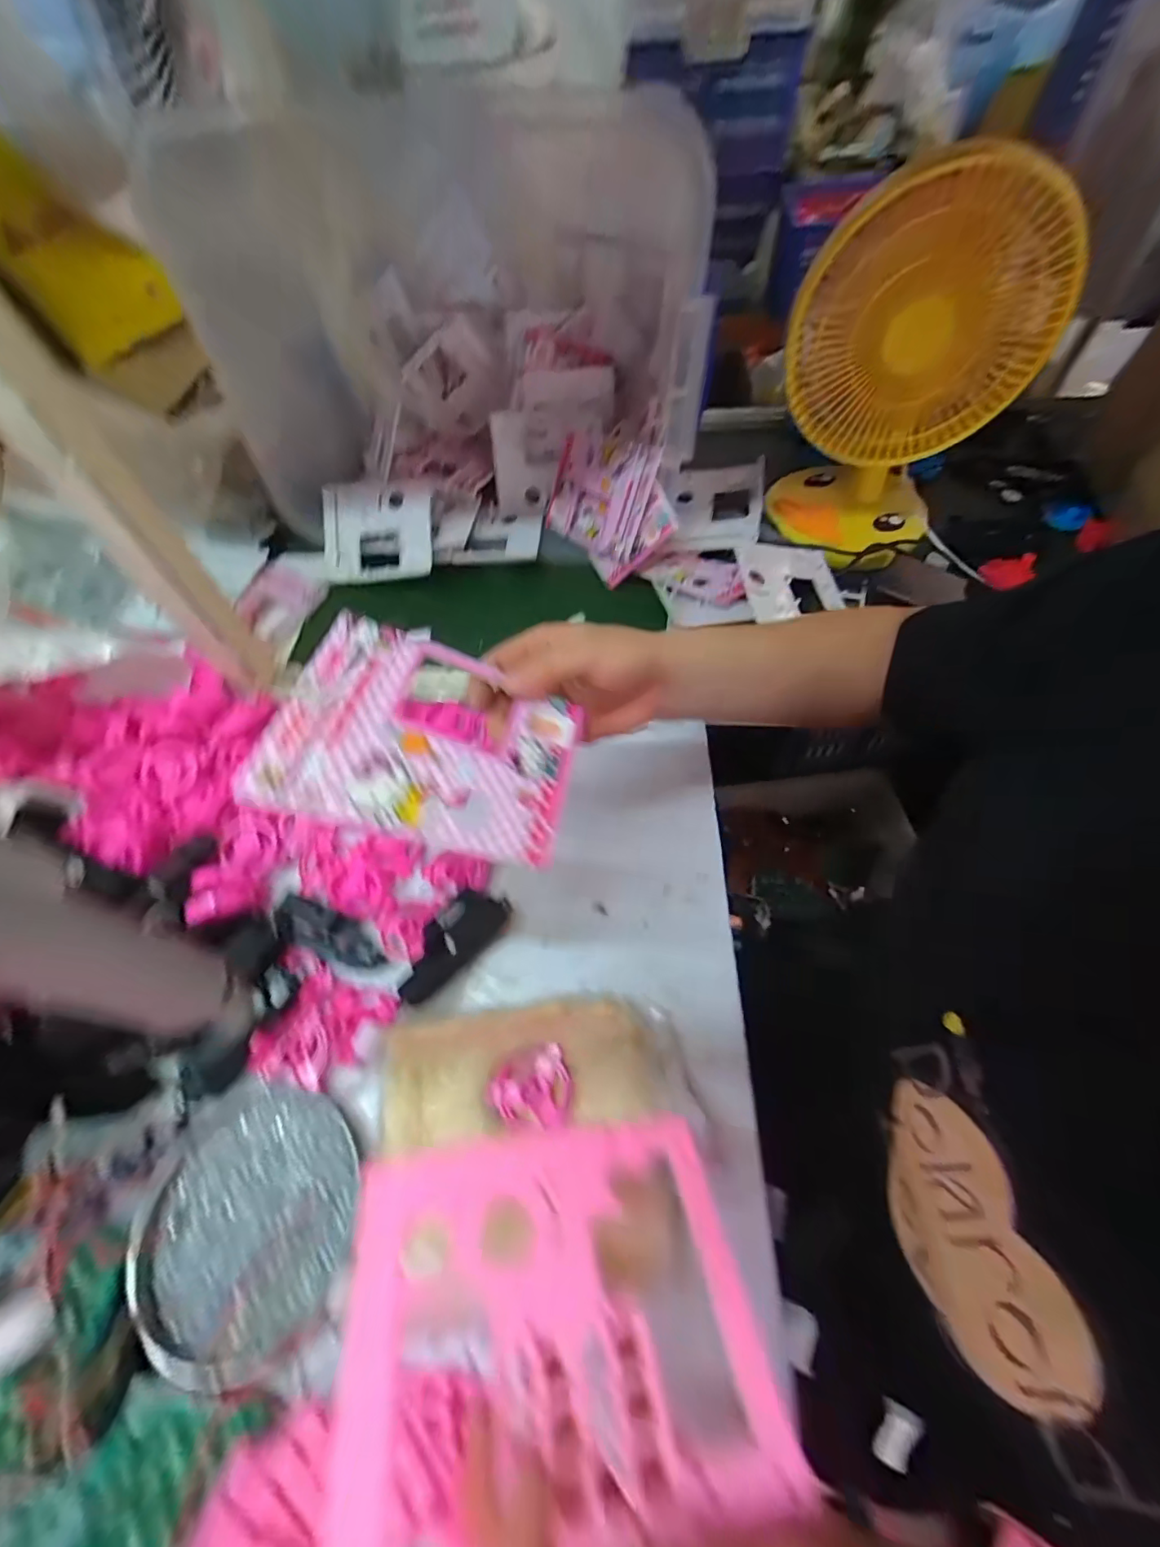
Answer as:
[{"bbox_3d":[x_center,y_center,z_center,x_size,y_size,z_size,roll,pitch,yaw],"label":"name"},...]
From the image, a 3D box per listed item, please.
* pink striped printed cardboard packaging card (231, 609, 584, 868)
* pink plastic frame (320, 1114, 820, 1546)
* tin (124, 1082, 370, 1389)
[{"bbox_3d":[-0.073,-0.016,0.270,0.141,0.006,0.114,20,58,-13],"label":"pink striped printed cardboard packaging card"},{"bbox_3d":[-0.008,0.218,0.220,0.163,0.008,0.130,0,32,-15],"label":"pink plastic frame"},{"bbox_3d":[-0.207,0.273,0.332,0.129,0.022,0.127,-2,58,2],"label":"tin"}]

